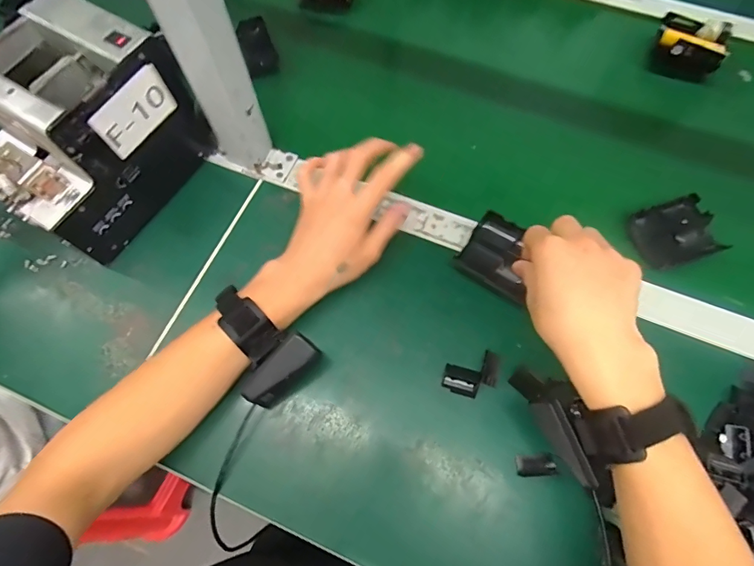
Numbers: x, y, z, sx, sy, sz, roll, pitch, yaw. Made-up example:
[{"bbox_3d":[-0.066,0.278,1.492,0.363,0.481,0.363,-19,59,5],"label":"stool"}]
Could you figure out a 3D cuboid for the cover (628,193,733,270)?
[{"bbox_3d":[0.307,-0.051,0.437,0.083,0.017,0.068,-17,69,-6],"label":"cover"}]

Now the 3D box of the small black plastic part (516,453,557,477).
[{"bbox_3d":[0.137,0.156,0.362,0.032,0.006,0.017,-7,68,-2],"label":"small black plastic part"}]

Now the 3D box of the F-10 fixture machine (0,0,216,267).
[{"bbox_3d":[-0.284,-0.145,0.410,0.142,0.144,0.193,38,73,14],"label":"F-10 fixture machine"}]

